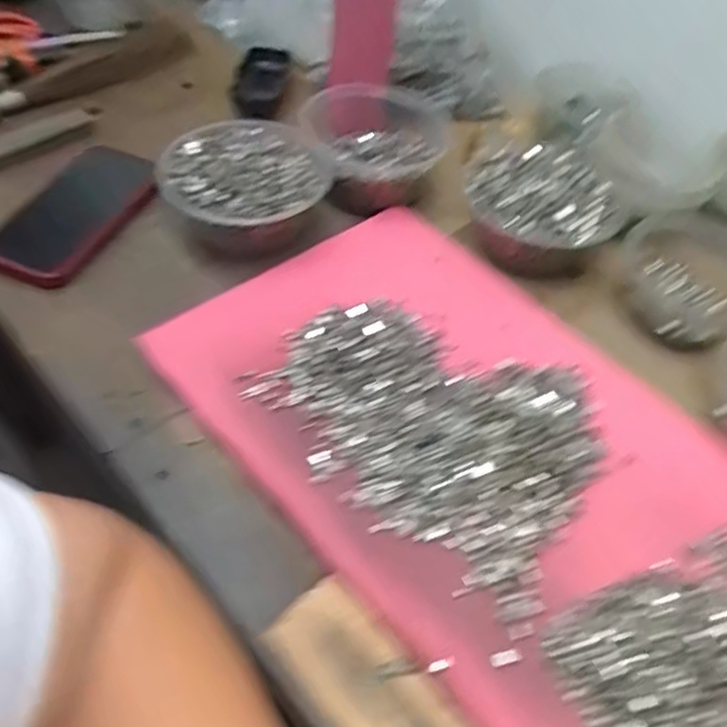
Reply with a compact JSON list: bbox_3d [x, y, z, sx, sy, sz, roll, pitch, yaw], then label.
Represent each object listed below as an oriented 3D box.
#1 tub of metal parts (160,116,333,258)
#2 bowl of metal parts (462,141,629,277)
[{"bbox_3d":[-0.097,-0.152,0.570,0.140,0.062,0.120,-11,54,-14],"label":"tub of metal parts"},{"bbox_3d":[0.156,-0.139,0.593,0.135,0.057,0.116,9,51,1],"label":"bowl of metal parts"}]

